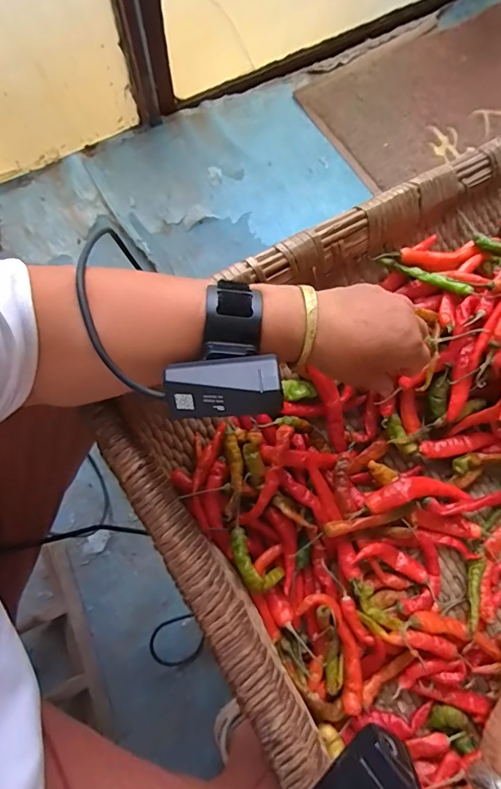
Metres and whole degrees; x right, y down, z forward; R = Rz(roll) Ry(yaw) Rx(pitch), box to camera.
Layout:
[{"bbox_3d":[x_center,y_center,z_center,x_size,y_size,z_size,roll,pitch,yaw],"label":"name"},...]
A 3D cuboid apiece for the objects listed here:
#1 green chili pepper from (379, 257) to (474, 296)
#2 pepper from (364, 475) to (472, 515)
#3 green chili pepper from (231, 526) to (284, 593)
[{"bbox_3d":[0.164,-0.112,0.417,0.086,0.012,0.011,29,77,22],"label":"green chili pepper"},{"bbox_3d":[0.148,0.085,0.391,0.098,0.015,0.026,-4,77,-18],"label":"pepper"},{"bbox_3d":[0.000,0.136,0.359,0.026,0.016,0.054,-44,82,-10],"label":"green chili pepper"}]

